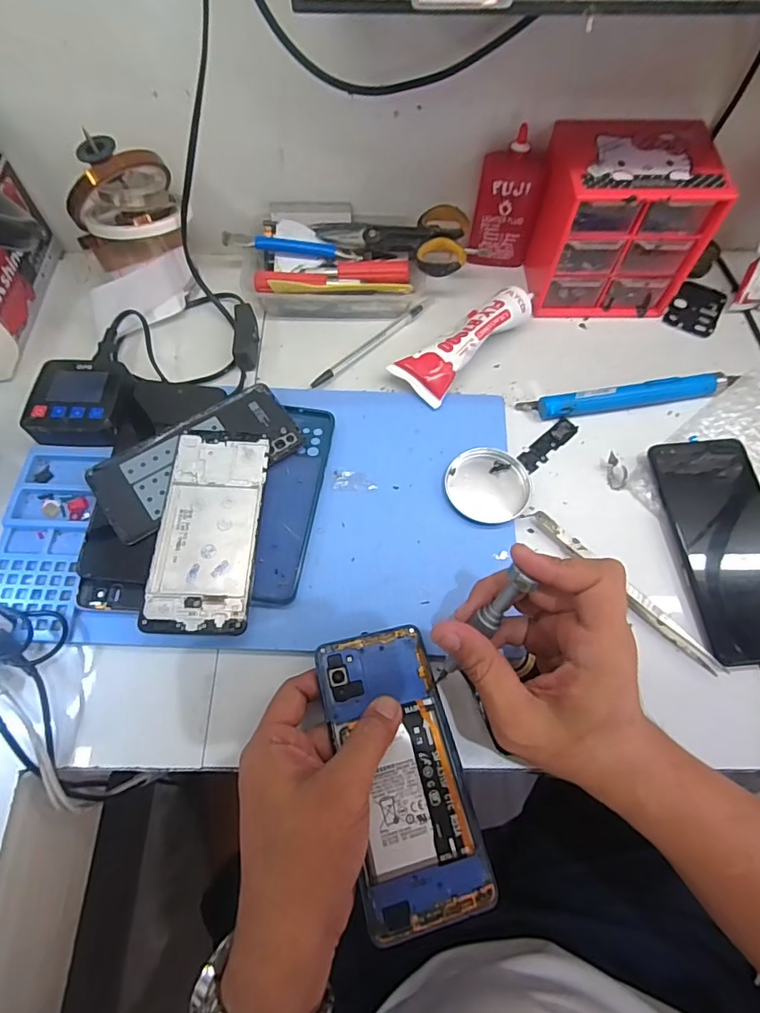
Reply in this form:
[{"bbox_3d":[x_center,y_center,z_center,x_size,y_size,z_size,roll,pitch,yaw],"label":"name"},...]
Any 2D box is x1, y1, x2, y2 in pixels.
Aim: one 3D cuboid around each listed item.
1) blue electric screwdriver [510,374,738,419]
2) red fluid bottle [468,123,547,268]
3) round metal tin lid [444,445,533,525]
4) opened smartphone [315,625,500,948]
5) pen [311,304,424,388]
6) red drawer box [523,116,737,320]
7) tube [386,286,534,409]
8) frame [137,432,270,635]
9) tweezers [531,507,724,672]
[{"bbox_3d":[0.215,-0.094,0.433,0.180,0.021,0.022,-7,66,-3],"label":"blue electric screwdriver"},{"bbox_3d":[0.117,-0.276,0.470,0.055,0.107,0.025,2,65,2],"label":"red fluid bottle"},{"bbox_3d":[0.084,-0.016,0.394,0.063,0.011,0.060,0,65,1],"label":"round metal tin lid"},{"bbox_3d":[0.012,0.154,0.303,0.069,0.011,0.157,-14,62,-6],"label":"opened smartphone"},{"bbox_3d":[-0.011,-0.150,0.464,0.011,0.011,0.136,42,72,17],"label":"pen"},{"bbox_3d":[0.208,-0.252,0.454,0.126,0.119,0.104,-1,65,0],"label":"red drawer box"},{"bbox_3d":[0.076,-0.146,0.447,0.134,0.035,0.050,-42,72,-17],"label":"tube"},{"bbox_3d":[-0.124,0.014,0.366,0.070,0.004,0.151,1,65,-1],"label":"frame"},{"bbox_3d":[0.174,0.059,0.363,0.012,0.017,0.158,-42,72,-16],"label":"tweezers"}]

